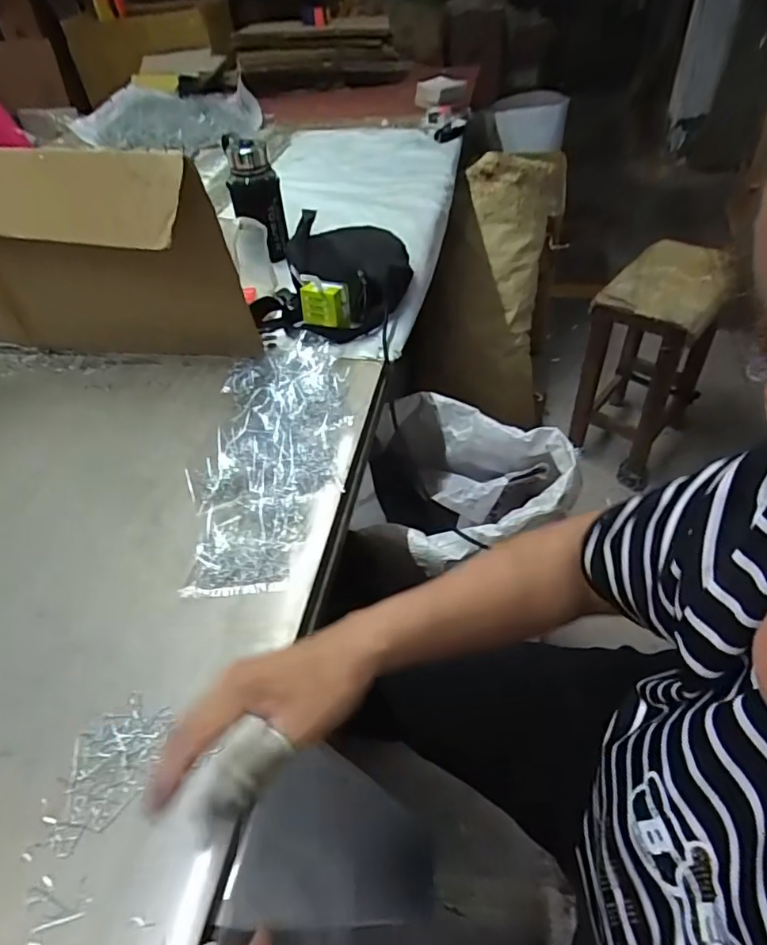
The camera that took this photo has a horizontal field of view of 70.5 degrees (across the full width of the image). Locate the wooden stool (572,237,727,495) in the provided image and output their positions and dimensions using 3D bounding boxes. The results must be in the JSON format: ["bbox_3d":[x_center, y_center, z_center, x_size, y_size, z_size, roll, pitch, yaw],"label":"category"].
[{"bbox_3d":[0.694,-0.288,1.428,0.235,0.526,0.390,28,54,28],"label":"wooden stool"}]

